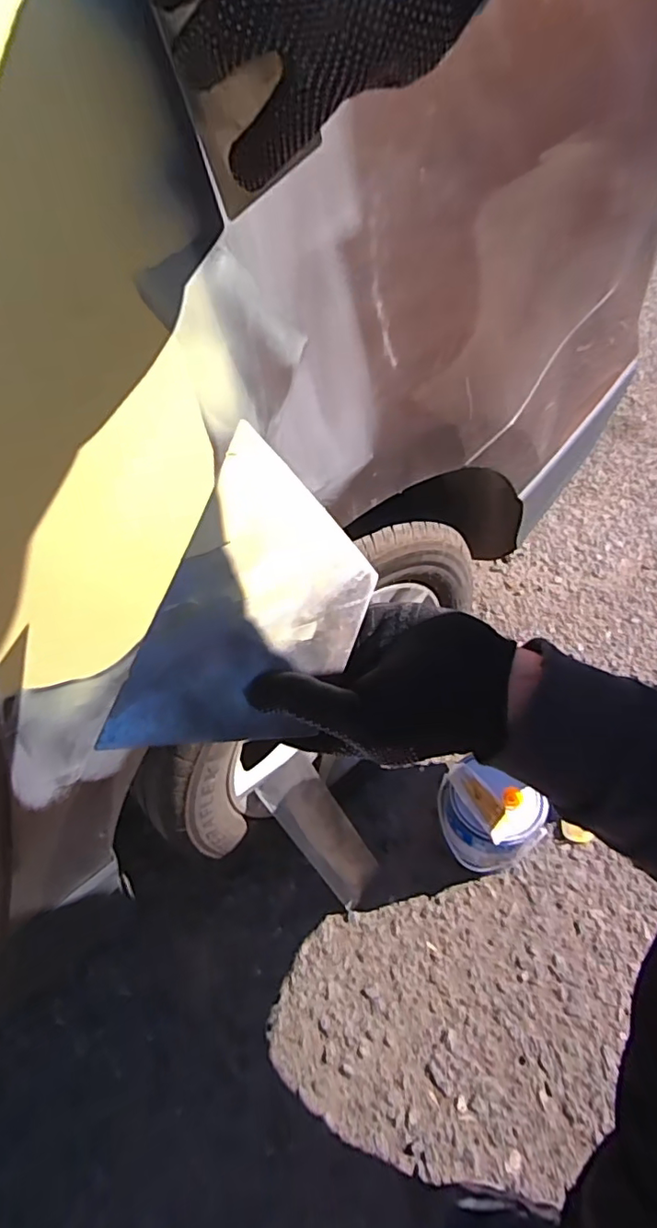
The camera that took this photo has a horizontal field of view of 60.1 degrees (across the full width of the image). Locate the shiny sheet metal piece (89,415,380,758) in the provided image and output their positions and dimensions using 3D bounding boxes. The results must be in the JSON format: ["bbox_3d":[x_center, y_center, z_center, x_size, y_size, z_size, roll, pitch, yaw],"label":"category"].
[{"bbox_3d":[-0.035,0.002,0.311,0.107,0.006,0.165,25,79,-22],"label":"shiny sheet metal piece"}]

